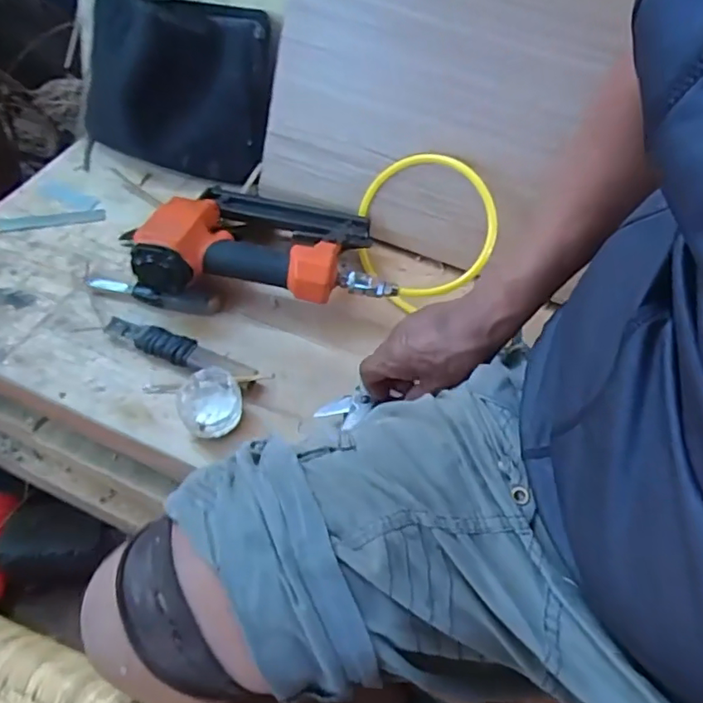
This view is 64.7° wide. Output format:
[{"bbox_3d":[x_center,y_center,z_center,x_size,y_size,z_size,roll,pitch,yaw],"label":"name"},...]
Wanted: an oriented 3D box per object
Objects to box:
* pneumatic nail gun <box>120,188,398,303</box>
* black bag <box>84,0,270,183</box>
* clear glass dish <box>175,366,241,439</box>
[{"bbox_3d":[-0.083,-0.110,0.582,0.253,0.077,0.154,8,54,1],"label":"pneumatic nail gun"},{"bbox_3d":[-0.206,-0.309,0.655,0.217,0.139,0.167,3,54,-3],"label":"black bag"},{"bbox_3d":[-0.127,0.046,0.495,0.058,0.033,0.059,2,54,-4],"label":"clear glass dish"}]

